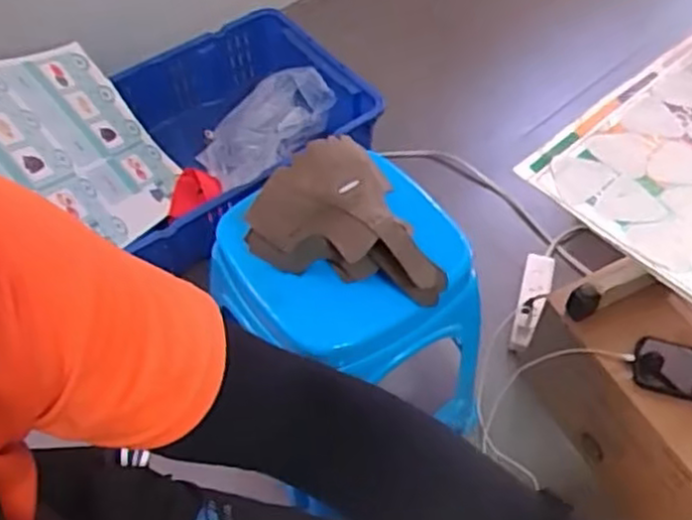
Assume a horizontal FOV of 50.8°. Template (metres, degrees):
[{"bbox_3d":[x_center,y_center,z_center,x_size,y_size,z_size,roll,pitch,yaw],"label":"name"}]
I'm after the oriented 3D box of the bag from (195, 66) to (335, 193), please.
[{"bbox_3d":[-0.190,-0.318,1.689,0.204,0.089,0.333,38,62,24],"label":"bag"}]

